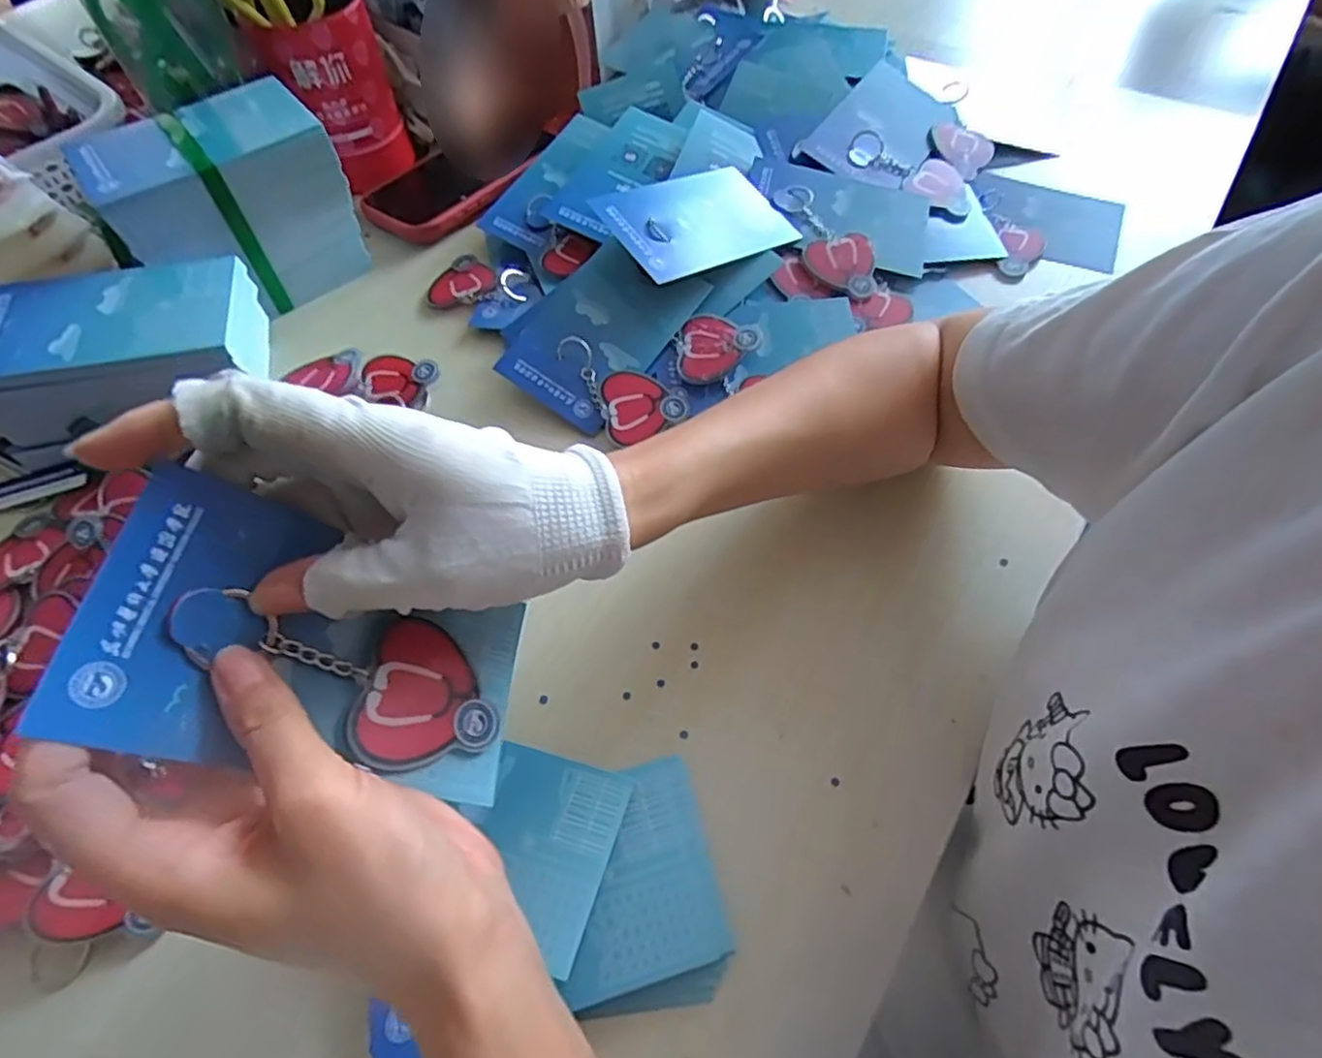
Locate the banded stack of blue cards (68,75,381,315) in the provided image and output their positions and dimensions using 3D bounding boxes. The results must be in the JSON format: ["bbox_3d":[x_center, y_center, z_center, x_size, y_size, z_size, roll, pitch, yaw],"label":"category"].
[{"bbox_3d":[-0.288,-0.219,0.463,0.136,0.103,0.090,-34,64,-18],"label":"banded stack of blue cards"}]

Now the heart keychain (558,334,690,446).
[{"bbox_3d":[-0.023,-0.094,0.426,0.055,0.019,0.082,-29,62,-16],"label":"heart keychain"}]

